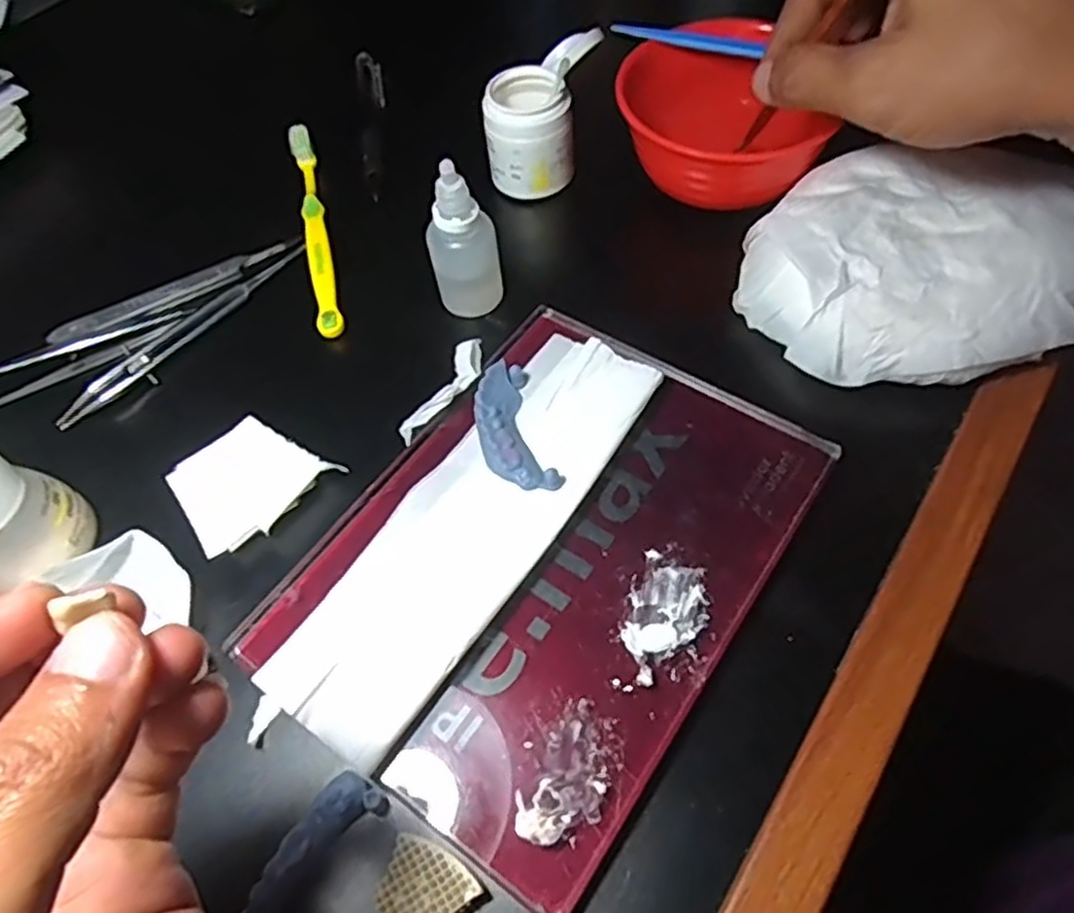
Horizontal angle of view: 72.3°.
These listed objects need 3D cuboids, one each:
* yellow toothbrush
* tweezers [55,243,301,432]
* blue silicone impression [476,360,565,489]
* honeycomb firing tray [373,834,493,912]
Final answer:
[{"bbox_3d":[-0.117,-0.122,0.385,0.012,0.009,0.148,-14,58,-6],"label":"yellow toothbrush"},{"bbox_3d":[-0.170,-0.062,0.356,0.016,0.008,0.138,34,66,22],"label":"tweezers"},{"bbox_3d":[-0.011,-0.011,0.300,0.026,0.012,0.060,-14,58,-6],"label":"blue silicone impression"},{"bbox_3d":[-0.037,0.134,0.222,0.033,0.012,0.029,-40,64,-20],"label":"honeycomb firing tray"}]

